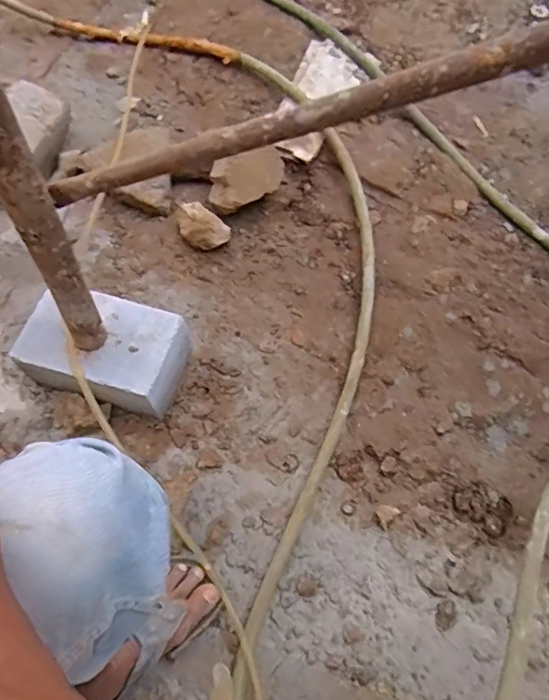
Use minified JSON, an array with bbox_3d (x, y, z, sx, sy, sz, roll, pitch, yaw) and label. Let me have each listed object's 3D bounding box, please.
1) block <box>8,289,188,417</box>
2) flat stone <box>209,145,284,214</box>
[{"bbox_3d":[-0.239,0.007,0.790,0.210,0.115,0.137,14,67,8],"label":"block"},{"bbox_3d":[-0.048,-0.283,0.904,0.130,0.079,0.026,-29,22,-4],"label":"flat stone"}]

